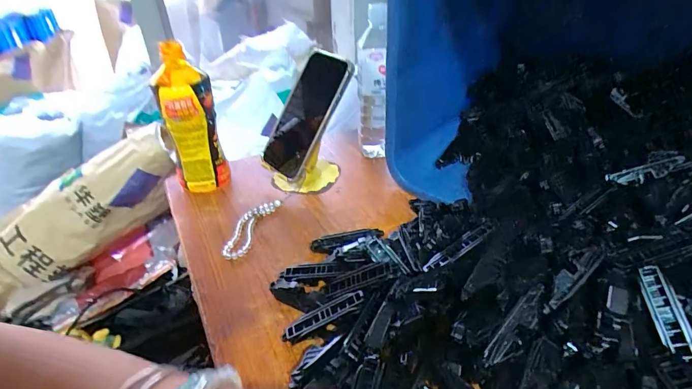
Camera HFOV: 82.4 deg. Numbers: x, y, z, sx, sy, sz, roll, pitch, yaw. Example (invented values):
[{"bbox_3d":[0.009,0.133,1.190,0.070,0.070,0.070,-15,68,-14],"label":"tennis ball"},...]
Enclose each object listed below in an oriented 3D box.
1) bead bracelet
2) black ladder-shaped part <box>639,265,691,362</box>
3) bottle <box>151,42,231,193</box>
[{"bbox_3d":[-0.116,0.038,0.478,0.035,0.011,0.105,9,37,15],"label":"bead bracelet"},{"bbox_3d":[0.246,0.089,0.303,0.023,0.006,0.068,-6,64,1],"label":"black ladder-shaped part"},{"bbox_3d":[-0.204,-0.094,0.520,0.065,0.183,0.073,-16,37,-19],"label":"bottle"}]

